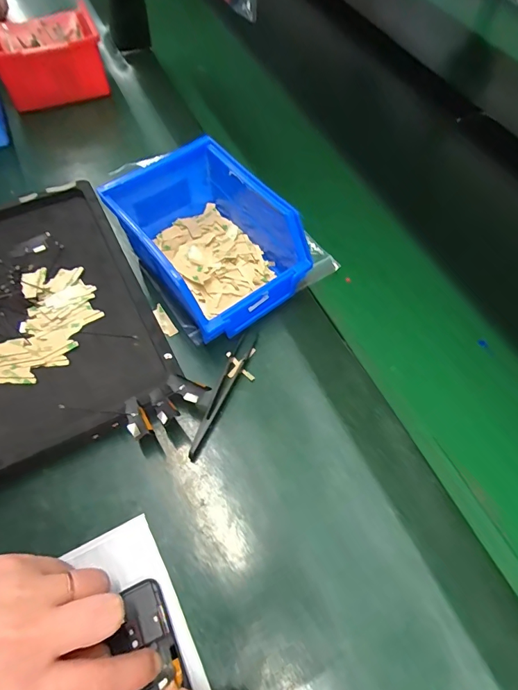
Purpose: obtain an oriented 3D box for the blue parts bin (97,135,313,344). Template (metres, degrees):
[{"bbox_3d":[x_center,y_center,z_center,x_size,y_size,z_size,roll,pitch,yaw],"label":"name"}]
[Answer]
[{"bbox_3d":[-0.035,-0.085,0.346,0.131,0.074,0.149,-28,67,-19],"label":"blue parts bin"}]

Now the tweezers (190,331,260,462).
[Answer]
[{"bbox_3d":[-0.027,0.035,0.311,0.013,0.013,0.105,22,62,7],"label":"tweezers"}]

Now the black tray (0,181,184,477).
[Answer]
[{"bbox_3d":[-0.181,-0.035,0.339,0.158,0.022,0.272,-22,65,-16],"label":"black tray"}]

